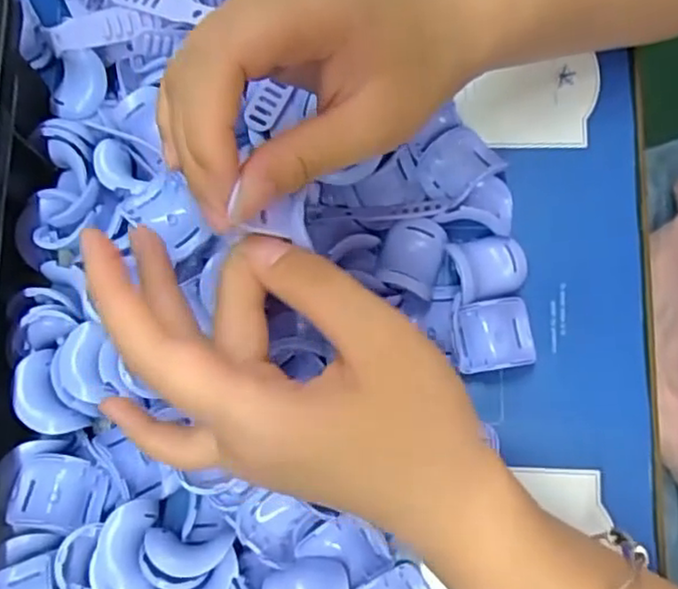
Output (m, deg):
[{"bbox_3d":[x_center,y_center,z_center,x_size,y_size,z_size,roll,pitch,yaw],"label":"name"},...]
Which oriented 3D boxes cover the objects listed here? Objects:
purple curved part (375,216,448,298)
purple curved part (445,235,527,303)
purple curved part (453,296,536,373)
[{"bbox_3d":[0.033,-0.018,0.308,0.026,0.017,0.035,19,81,9],"label":"purple curved part"},{"bbox_3d":[0.069,-0.013,0.308,0.034,0.013,0.028,-15,78,2],"label":"purple curved part"},{"bbox_3d":[0.070,0.018,0.306,0.035,0.009,0.031,-9,78,4],"label":"purple curved part"}]

